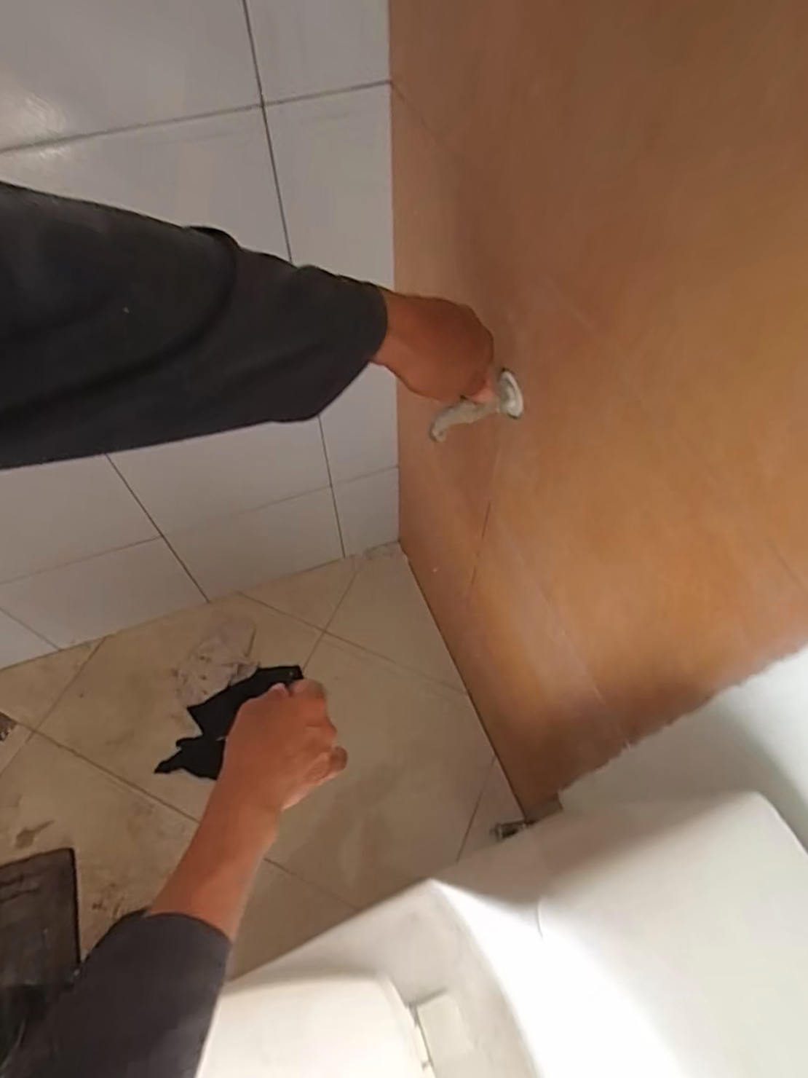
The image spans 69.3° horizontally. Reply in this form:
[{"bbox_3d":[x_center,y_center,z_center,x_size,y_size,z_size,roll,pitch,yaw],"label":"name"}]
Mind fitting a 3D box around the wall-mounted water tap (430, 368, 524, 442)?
[{"bbox_3d":[0.062,-0.117,0.524,0.087,0.037,0.031,-24,62,-3],"label":"wall-mounted water tap"}]

